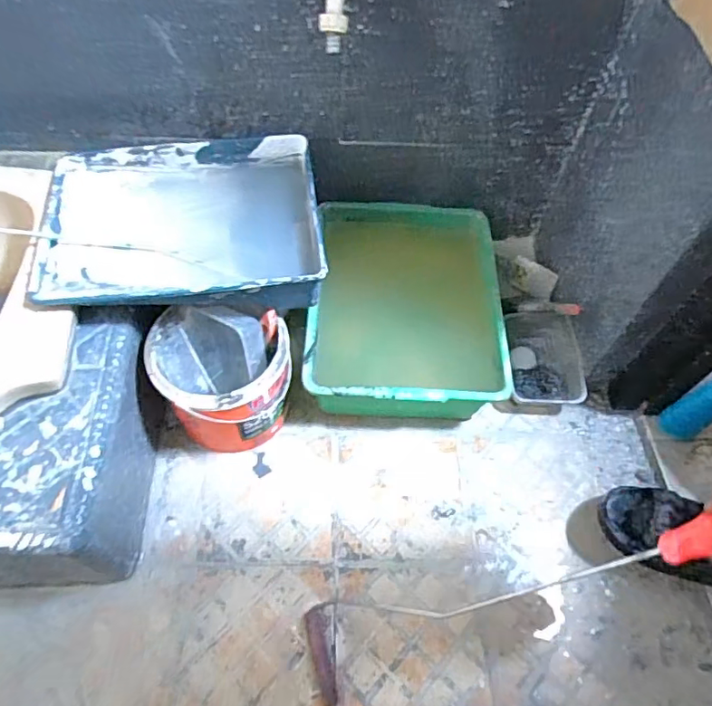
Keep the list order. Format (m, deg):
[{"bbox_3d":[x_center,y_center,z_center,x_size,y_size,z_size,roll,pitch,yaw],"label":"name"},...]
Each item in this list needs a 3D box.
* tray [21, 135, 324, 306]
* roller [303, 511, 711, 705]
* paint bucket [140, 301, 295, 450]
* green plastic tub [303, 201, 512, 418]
[{"bbox_3d":[-0.238,-0.184,0.748,0.363,0.072,0.296,-4,57,-5],"label":"tray"},{"bbox_3d":[0.154,0.279,0.589,0.525,0.058,0.108,-32,52,29],"label":"roller"},{"bbox_3d":[-0.193,0.048,0.786,0.182,0.206,0.152,6,57,2],"label":"paint bucket"},{"bbox_3d":[0.080,-0.077,0.915,0.303,0.156,0.398,3,57,-1],"label":"green plastic tub"}]

